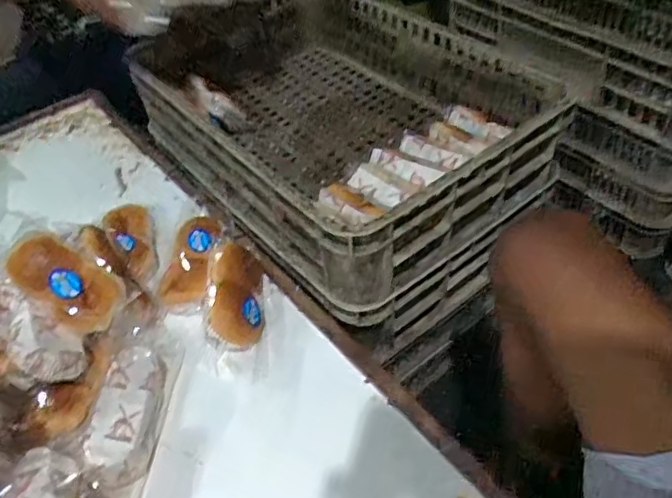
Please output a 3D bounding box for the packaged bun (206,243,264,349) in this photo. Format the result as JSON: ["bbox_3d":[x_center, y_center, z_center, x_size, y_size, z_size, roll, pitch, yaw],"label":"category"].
[{"bbox_3d":[-0.126,0.056,0.715,0.074,0.048,0.135,29,44,-30],"label":"packaged bun"}]

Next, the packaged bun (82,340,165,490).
[{"bbox_3d":[-0.226,0.180,0.626,0.060,0.053,0.147,-6,47,1],"label":"packaged bun"}]

